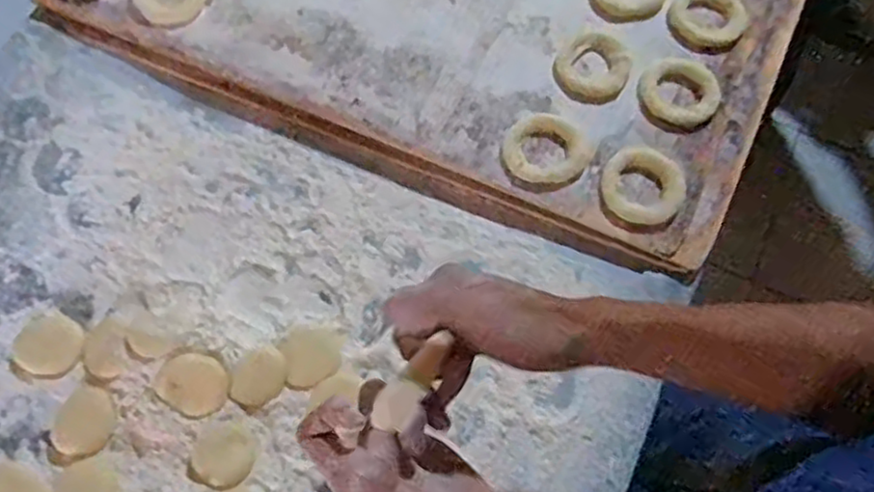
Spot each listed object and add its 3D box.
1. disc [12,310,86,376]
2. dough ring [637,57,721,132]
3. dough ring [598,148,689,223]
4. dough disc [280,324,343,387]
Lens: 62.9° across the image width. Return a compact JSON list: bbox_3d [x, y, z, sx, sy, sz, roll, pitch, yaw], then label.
[{"bbox_3d":[-0.290,0.074,0.535,0.050,0.004,0.046,0,72,1],"label":"disc"},{"bbox_3d":[0.196,-0.122,0.584,0.063,0.020,0.067,0,72,1],"label":"dough ring"},{"bbox_3d":[0.160,-0.046,0.556,0.063,0.022,0.061,0,72,1],"label":"dough ring"},{"bbox_3d":[-0.093,0.080,0.535,0.045,0.008,0.045,2,71,-7],"label":"dough disc"}]

